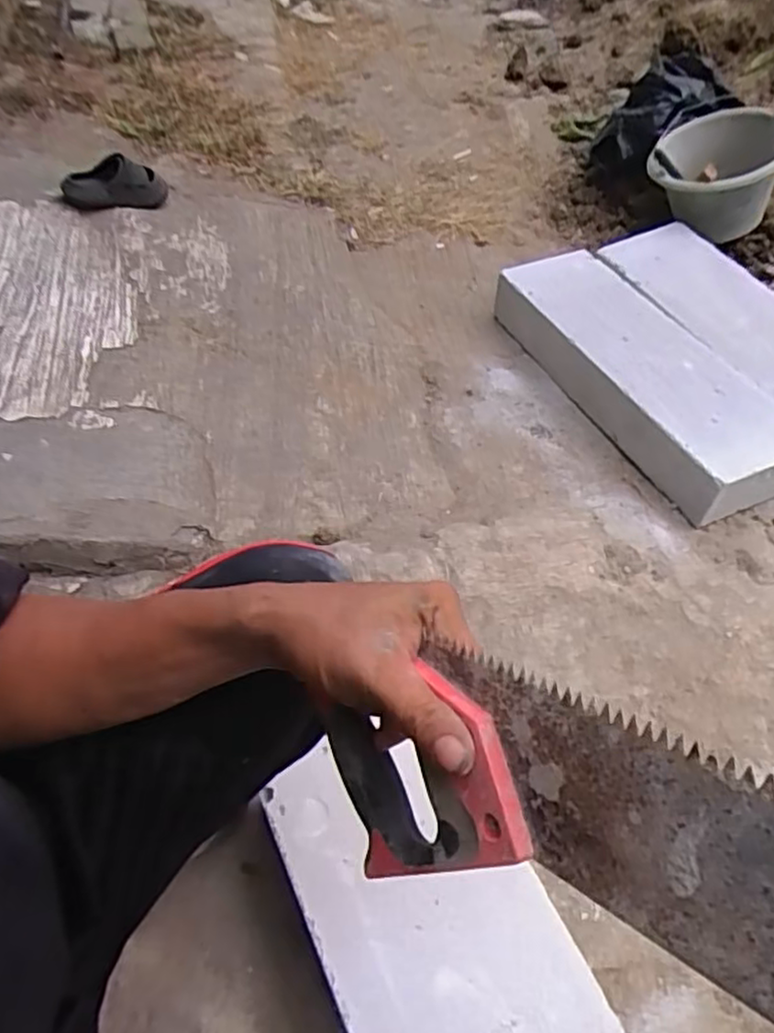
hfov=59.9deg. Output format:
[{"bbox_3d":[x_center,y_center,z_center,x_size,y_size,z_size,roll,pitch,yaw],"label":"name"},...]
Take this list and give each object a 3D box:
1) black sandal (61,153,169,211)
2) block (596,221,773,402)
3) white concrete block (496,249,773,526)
[{"bbox_3d":[-0.488,-0.591,1.199,0.164,0.077,0.074,-4,55,-1],"label":"black sandal"},{"bbox_3d":[0.608,-0.305,1.167,0.220,0.096,0.594,-24,57,-14],"label":"block"},{"bbox_3d":[0.426,-0.254,1.148,0.204,0.113,0.600,-21,58,-19],"label":"white concrete block"}]

